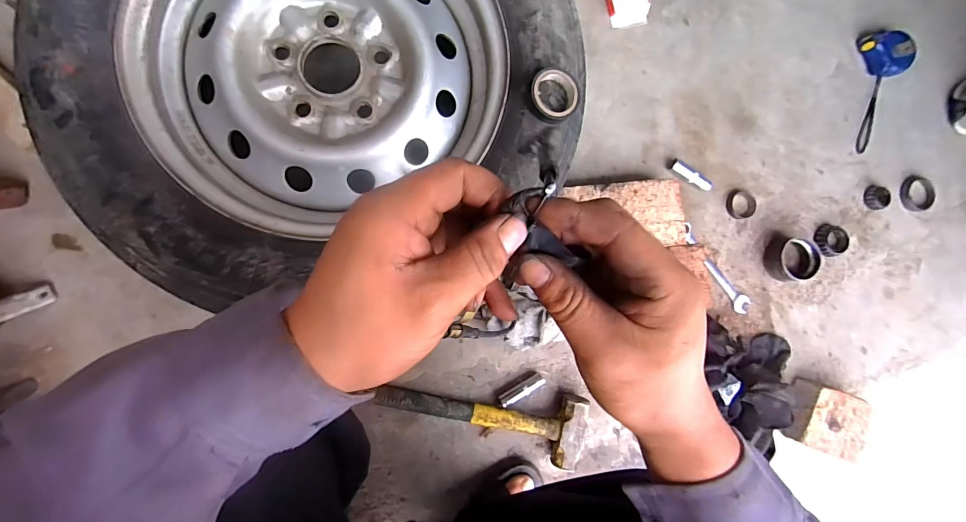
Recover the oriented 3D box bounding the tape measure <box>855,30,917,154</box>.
[{"bbox_3d":[0.718,-0.304,0.752,0.091,0.033,0.231,11,88,-8],"label":"tape measure"}]

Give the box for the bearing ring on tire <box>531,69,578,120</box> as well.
[{"bbox_3d":[0.079,-0.187,0.467,0.052,0.019,0.053,0,89,-8],"label":"bearing ring on tire"}]

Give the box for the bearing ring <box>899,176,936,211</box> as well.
[{"bbox_3d":[0.819,-0.128,0.784,0.080,0.016,0.066,-5,90,-8],"label":"bearing ring"}]

